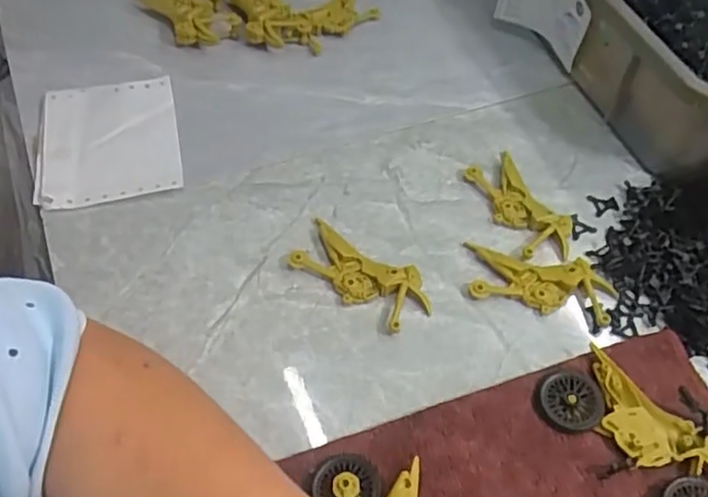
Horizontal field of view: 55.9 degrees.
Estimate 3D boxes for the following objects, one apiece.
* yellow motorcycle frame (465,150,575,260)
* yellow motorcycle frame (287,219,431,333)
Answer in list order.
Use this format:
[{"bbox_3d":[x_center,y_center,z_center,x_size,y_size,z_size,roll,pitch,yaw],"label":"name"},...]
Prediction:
[{"bbox_3d":[0.125,-0.034,0.502,0.047,0.011,0.099,-18,56,-18],"label":"yellow motorcycle frame"},{"bbox_3d":[0.007,0.014,0.459,0.098,0.012,0.053,32,56,19],"label":"yellow motorcycle frame"}]

